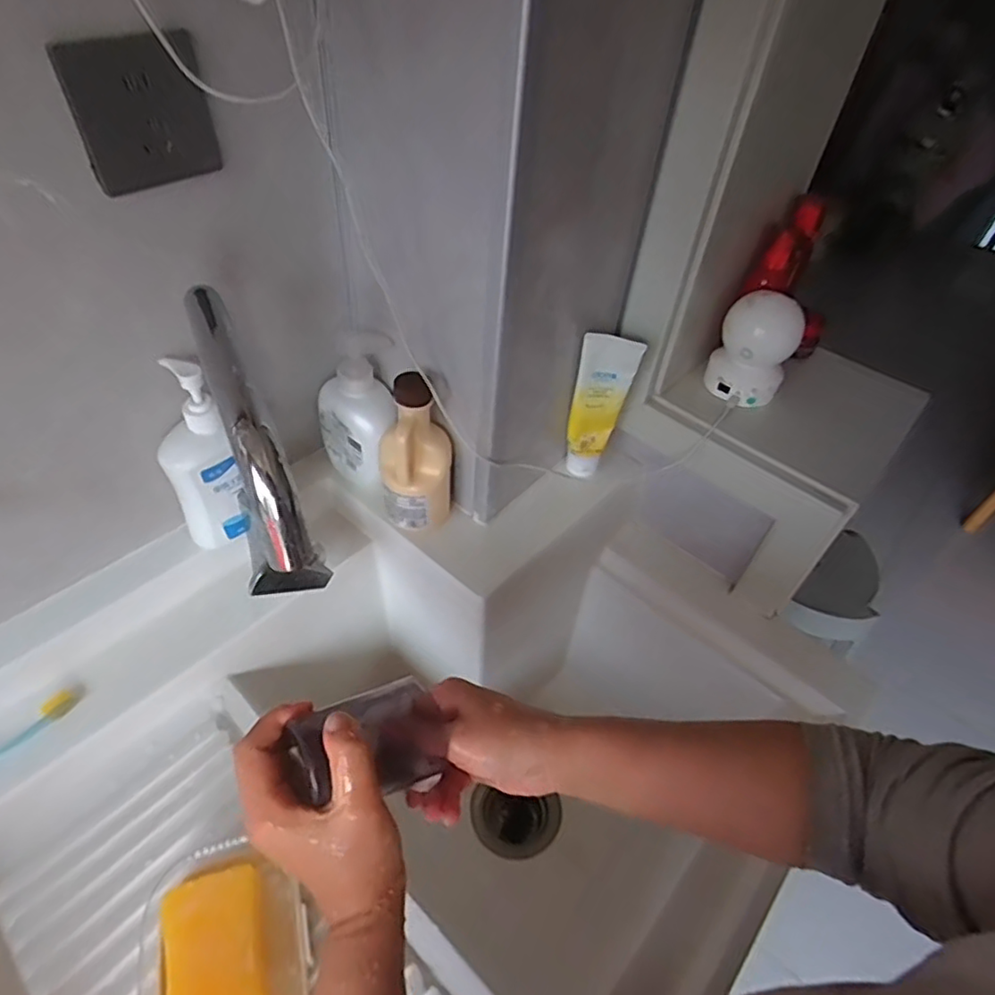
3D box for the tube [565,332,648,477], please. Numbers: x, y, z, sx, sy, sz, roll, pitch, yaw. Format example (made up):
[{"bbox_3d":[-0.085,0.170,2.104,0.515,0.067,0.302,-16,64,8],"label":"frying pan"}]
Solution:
[{"bbox_3d":[0.111,-0.099,0.664,0.058,0.175,0.030,11,46,5],"label":"tube"}]

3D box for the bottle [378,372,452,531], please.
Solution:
[{"bbox_3d":[-0.079,-0.043,0.593,0.070,0.157,0.057,-3,47,-9],"label":"bottle"}]

